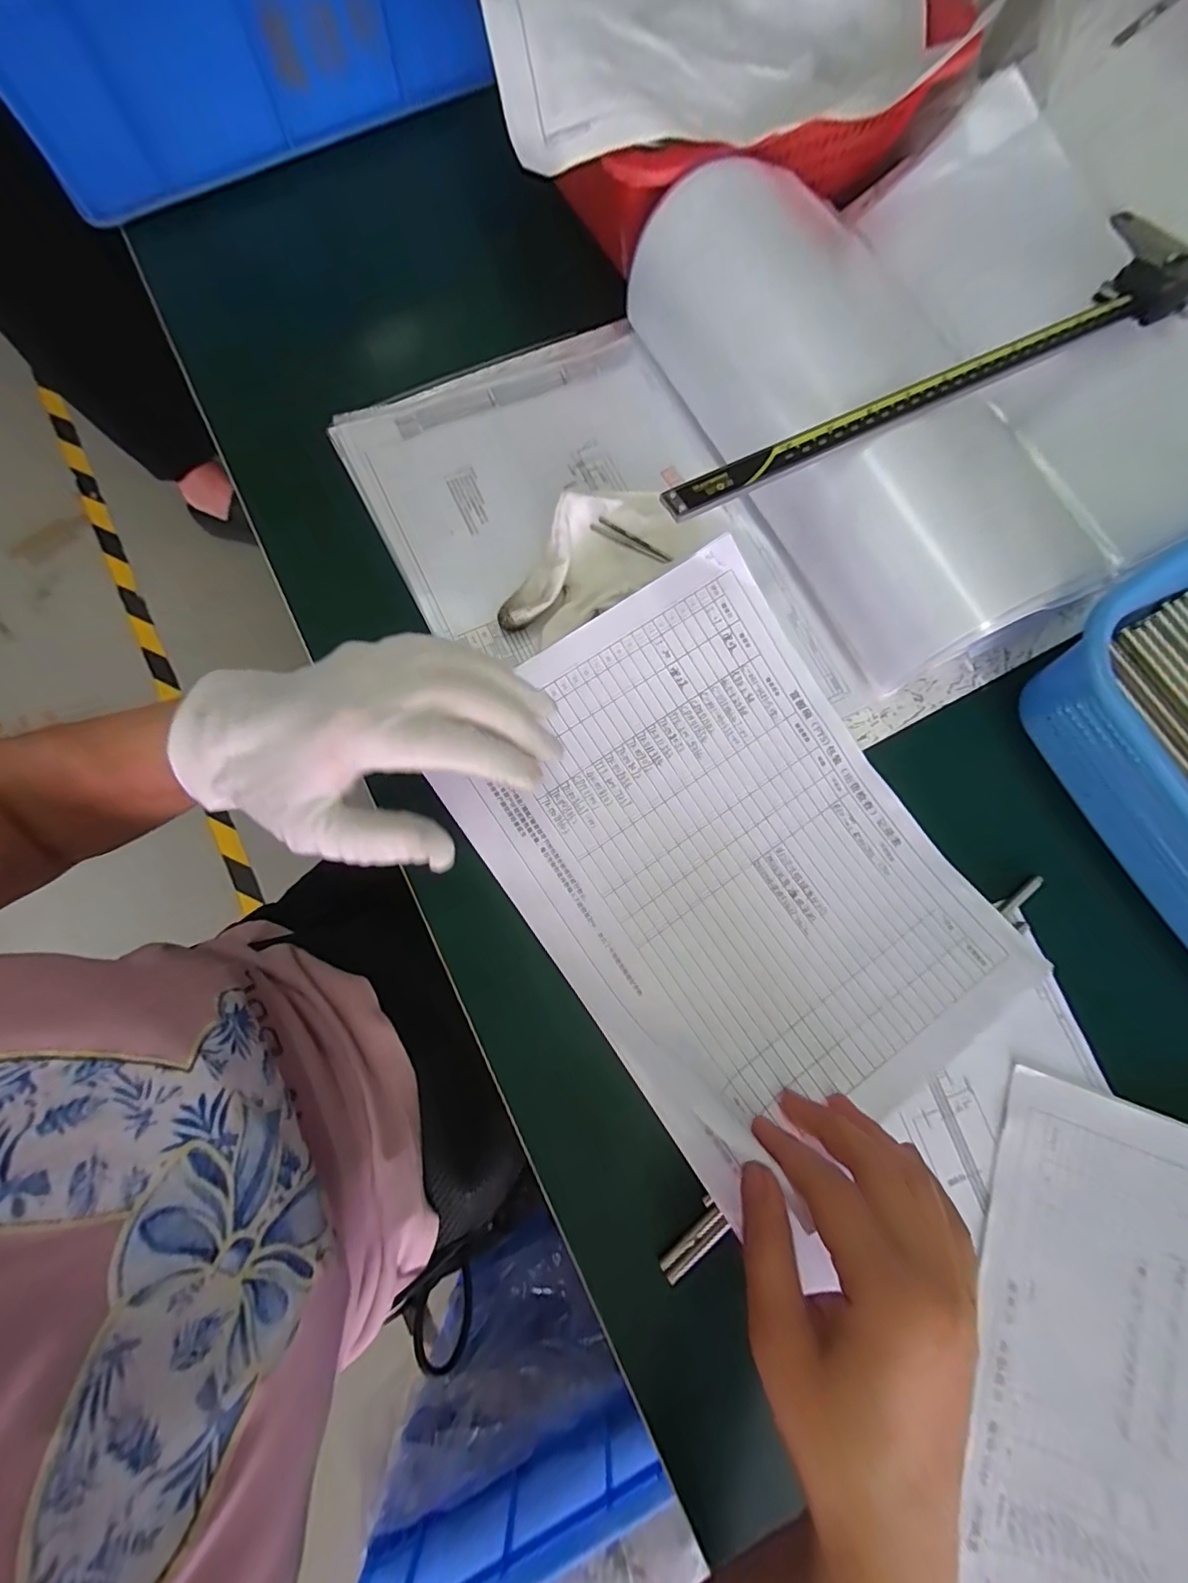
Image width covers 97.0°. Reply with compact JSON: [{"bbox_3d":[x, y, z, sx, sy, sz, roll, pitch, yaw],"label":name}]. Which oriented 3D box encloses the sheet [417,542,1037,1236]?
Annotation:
[{"bbox_3d":[0.072,0.035,0.281,0.212,0.035,0.286,-35,80,-8],"label":"sheet"}]

